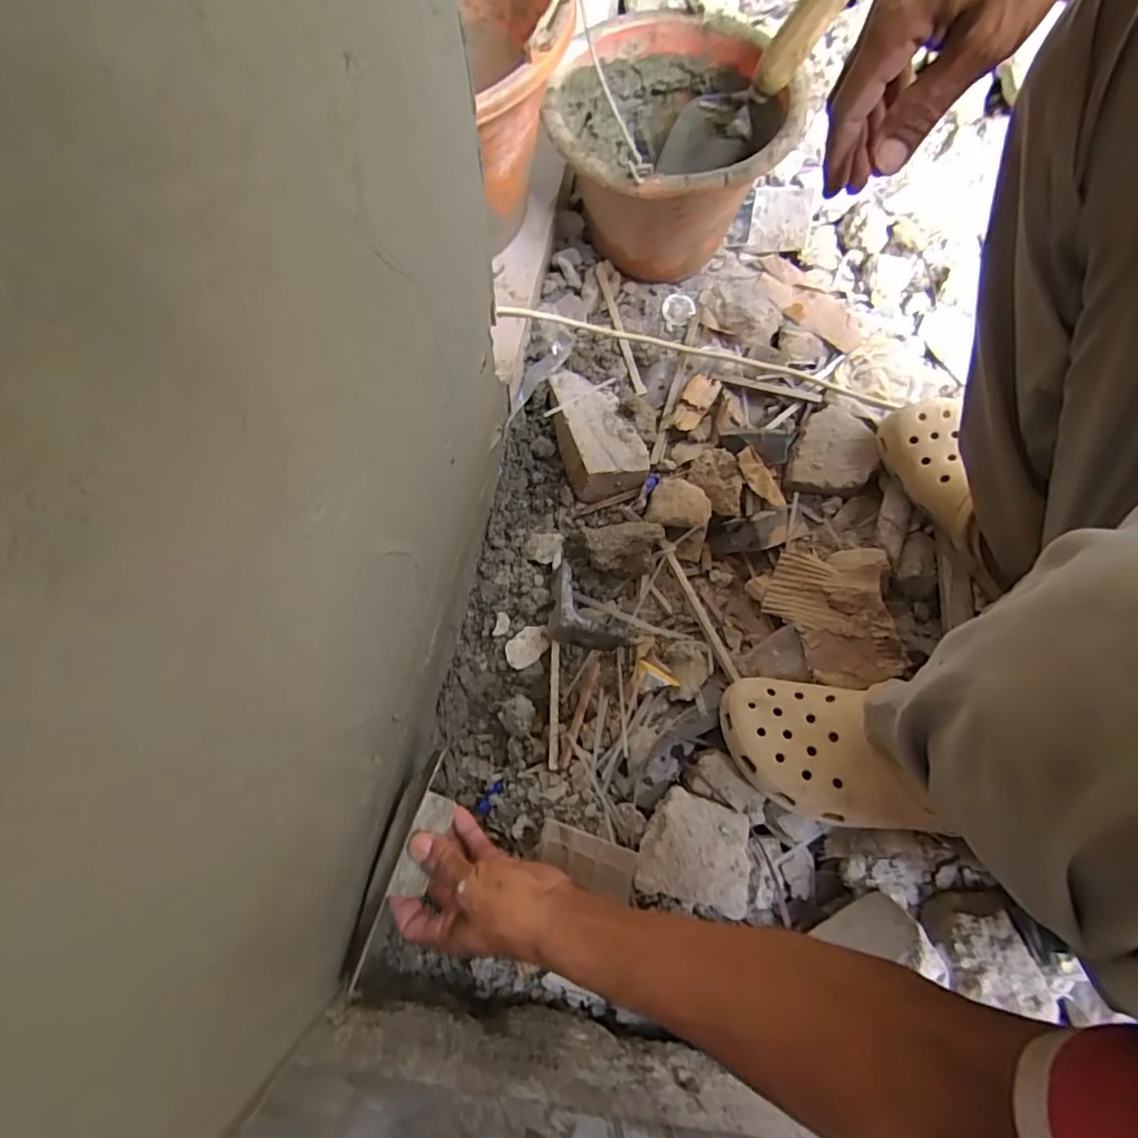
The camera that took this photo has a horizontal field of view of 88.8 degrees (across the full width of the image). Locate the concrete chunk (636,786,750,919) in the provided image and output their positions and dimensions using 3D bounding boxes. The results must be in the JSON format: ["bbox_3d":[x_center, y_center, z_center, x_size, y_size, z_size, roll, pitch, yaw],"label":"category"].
[{"bbox_3d":[0.103,0.230,0.480,0.085,0.032,0.078,13,74,2],"label":"concrete chunk"}]

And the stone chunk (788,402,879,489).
[{"bbox_3d":[0.281,-0.128,0.615,0.079,0.027,0.091,16,74,3],"label":"stone chunk"}]

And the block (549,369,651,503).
[{"bbox_3d":[0.028,-0.156,0.619,0.083,0.042,0.159,-14,75,-6],"label":"block"}]

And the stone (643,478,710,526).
[{"bbox_3d":[0.115,-0.069,0.605,0.067,0.025,0.048,3,74,-1],"label":"stone"}]

